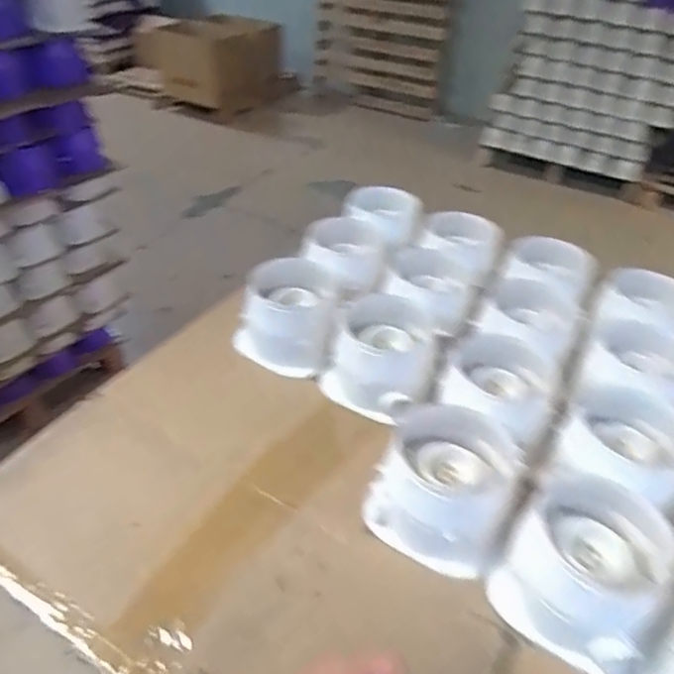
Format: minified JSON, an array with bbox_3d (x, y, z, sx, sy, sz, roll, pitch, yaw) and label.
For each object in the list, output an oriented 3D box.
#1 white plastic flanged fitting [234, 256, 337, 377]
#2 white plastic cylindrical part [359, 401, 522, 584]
[{"bbox_3d":[-0.061,-0.030,0.773,0.121,0.090,0.130,6,39,3],"label":"white plastic flanged fitting"},{"bbox_3d":[0.109,0.139,0.575,0.127,0.090,0.138,2,39,-2],"label":"white plastic cylindrical part"}]

